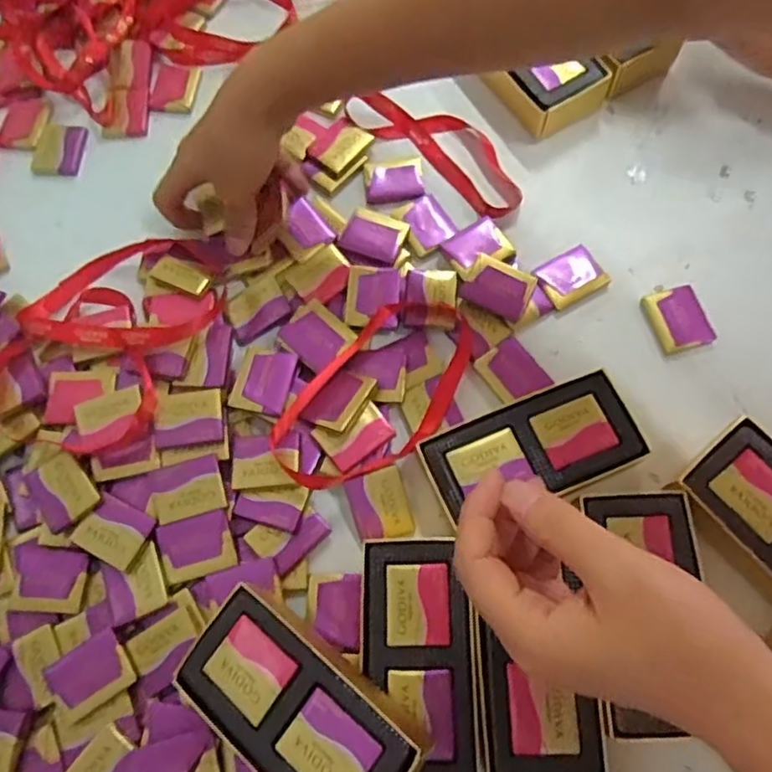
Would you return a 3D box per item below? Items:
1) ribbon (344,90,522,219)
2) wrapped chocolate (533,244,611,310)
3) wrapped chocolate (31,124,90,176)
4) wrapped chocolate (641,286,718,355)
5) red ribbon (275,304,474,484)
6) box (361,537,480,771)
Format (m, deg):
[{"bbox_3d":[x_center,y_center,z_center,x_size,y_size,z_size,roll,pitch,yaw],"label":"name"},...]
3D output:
[{"bbox_3d":[0.037,-0.169,0.449,0.143,0.009,0.049,41,77,15],"label":"ribbon"},{"bbox_3d":[0.118,-0.070,0.410,0.040,0.004,0.033,-28,72,-8],"label":"wrapped chocolate"},{"bbox_3d":[-0.234,-0.170,0.465,0.032,0.007,0.040,8,71,5],"label":"wrapped chocolate"},{"bbox_3d":[0.179,-0.042,0.397,0.034,0.005,0.041,-15,71,-3],"label":"wrapped chocolate"},{"bbox_3d":[-0.001,0.003,0.371,0.073,0.013,0.141,37,76,14],"label":"red ribbon"},{"bbox_3d":[0.017,0.136,0.329,0.054,0.027,0.112,-2,71,2],"label":"box"}]

